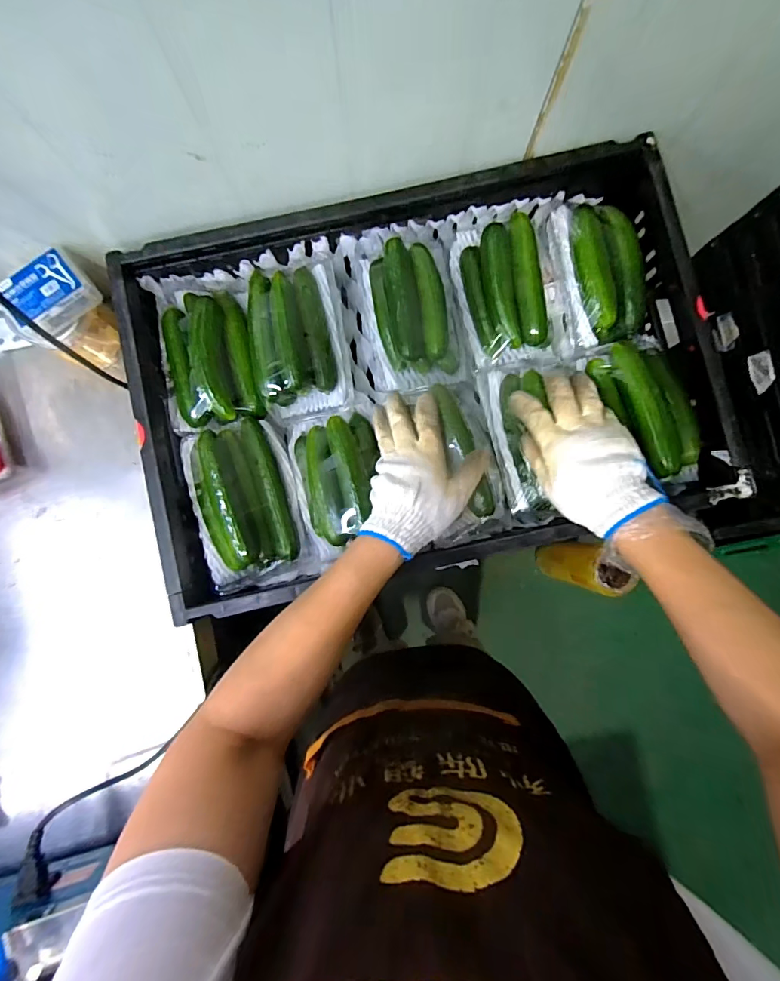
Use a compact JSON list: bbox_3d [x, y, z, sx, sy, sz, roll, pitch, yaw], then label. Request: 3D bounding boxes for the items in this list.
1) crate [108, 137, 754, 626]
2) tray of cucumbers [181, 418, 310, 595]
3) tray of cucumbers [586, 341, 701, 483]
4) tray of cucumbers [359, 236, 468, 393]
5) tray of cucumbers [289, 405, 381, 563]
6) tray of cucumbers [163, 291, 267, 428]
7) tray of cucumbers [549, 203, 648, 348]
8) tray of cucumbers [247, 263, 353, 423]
[{"bbox_3d":[0.032,-0.120,0.477,0.575,0.087,0.388,-12,86,0],"label":"crate"},{"bbox_3d":[-0.160,0.015,0.468,0.113,0.060,0.176,-14,86,0],"label":"tray of cucumbers"},{"bbox_3d":[0.283,-0.084,0.457,0.070,0.042,0.159,-27,84,-1],"label":"tray of cucumbers"},{"bbox_3d":[0.025,-0.208,0.494,0.114,0.070,0.171,-10,86,0],"label":"tray of cucumbers"},{"bbox_3d":[-0.056,-0.011,0.462,0.098,0.060,0.160,-12,86,0],"label":"tray of cucumbers"},{"bbox_3d":[-0.198,-0.146,0.469,0.096,0.042,0.146,-8,86,0],"label":"tray of cucumbers"},{"bbox_3d":[0.243,-0.255,0.490,0.087,0.044,0.165,-14,86,0],"label":"tray of cucumbers"},{"bbox_3d":[-0.105,-0.173,0.487,0.102,0.063,0.168,-10,86,0],"label":"tray of cucumbers"}]

